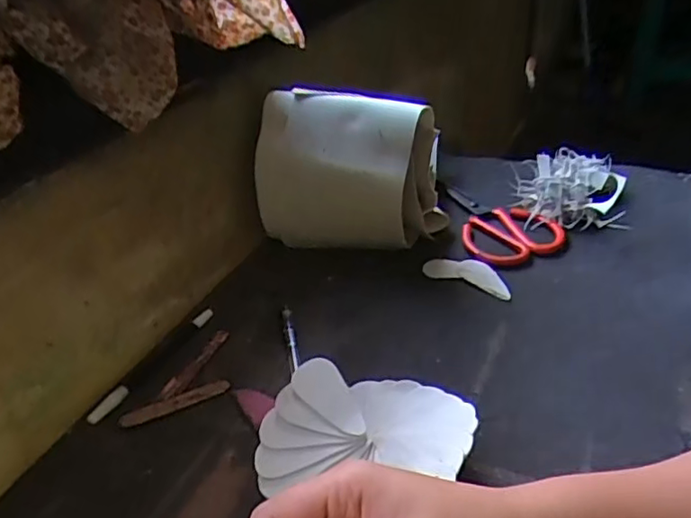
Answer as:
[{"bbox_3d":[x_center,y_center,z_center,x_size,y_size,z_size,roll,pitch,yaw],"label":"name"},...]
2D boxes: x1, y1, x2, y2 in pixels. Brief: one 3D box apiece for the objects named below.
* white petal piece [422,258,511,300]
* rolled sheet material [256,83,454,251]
[{"bbox_3d":[0.124,0.014,0.585,0.091,0.006,0.043,16,39,31],"label":"white petal piece"},{"bbox_3d":[0.001,-0.084,0.613,0.181,0.160,0.062,4,34,17],"label":"rolled sheet material"}]

